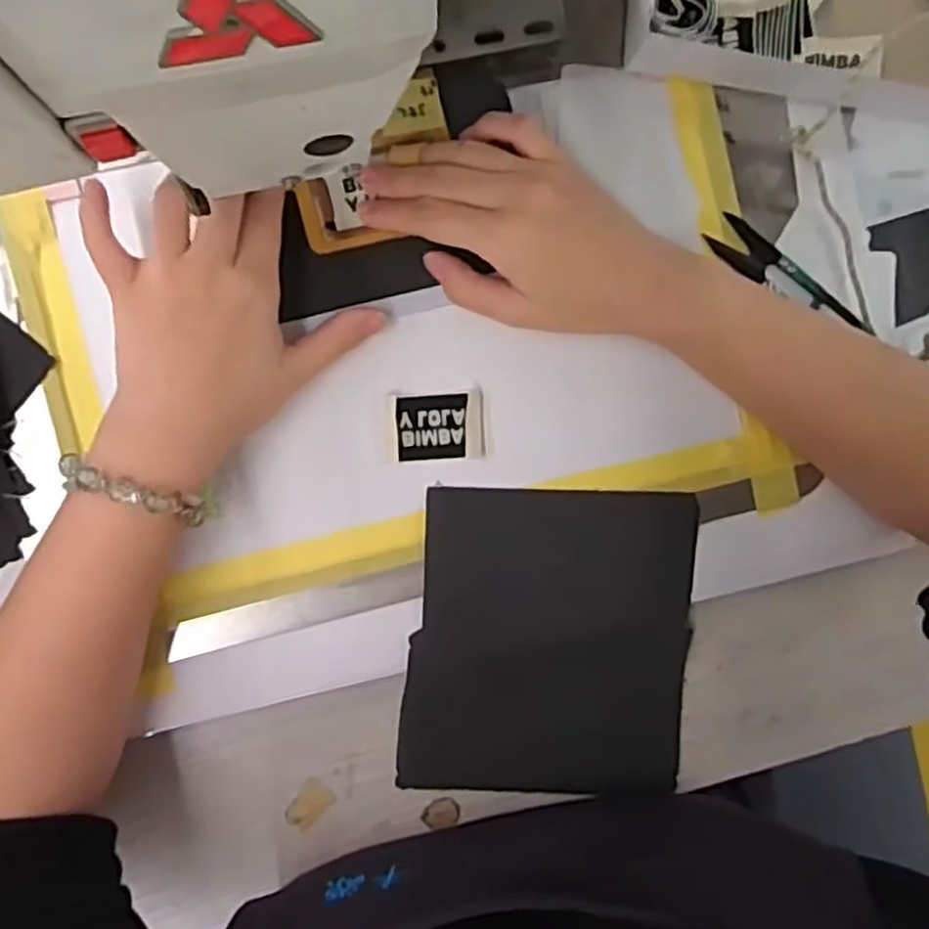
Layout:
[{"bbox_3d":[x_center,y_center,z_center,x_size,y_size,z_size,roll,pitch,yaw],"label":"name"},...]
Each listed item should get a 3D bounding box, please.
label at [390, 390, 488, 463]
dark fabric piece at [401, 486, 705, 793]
[{"bbox_3d":[-0.013,-0.019,0.374,0.048,0.006,0.033,-4,92,-6],"label":"label"},{"bbox_3d":[0.047,0.096,0.396,0.150,0.024,0.164,3,91,-6],"label":"dark fabric piece"}]

